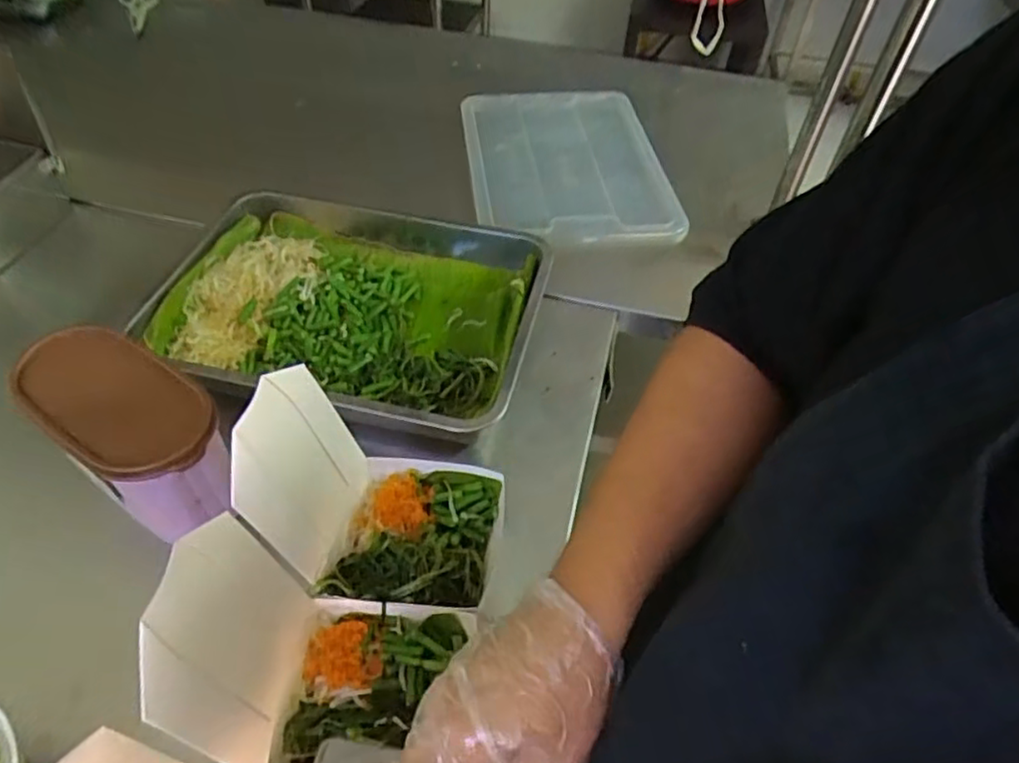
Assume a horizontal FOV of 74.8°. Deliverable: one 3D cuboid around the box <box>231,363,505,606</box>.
[{"bbox_3d":[-0.089,0.076,0.496,0.173,0.158,0.131,0,46,-3],"label":"box"}]

